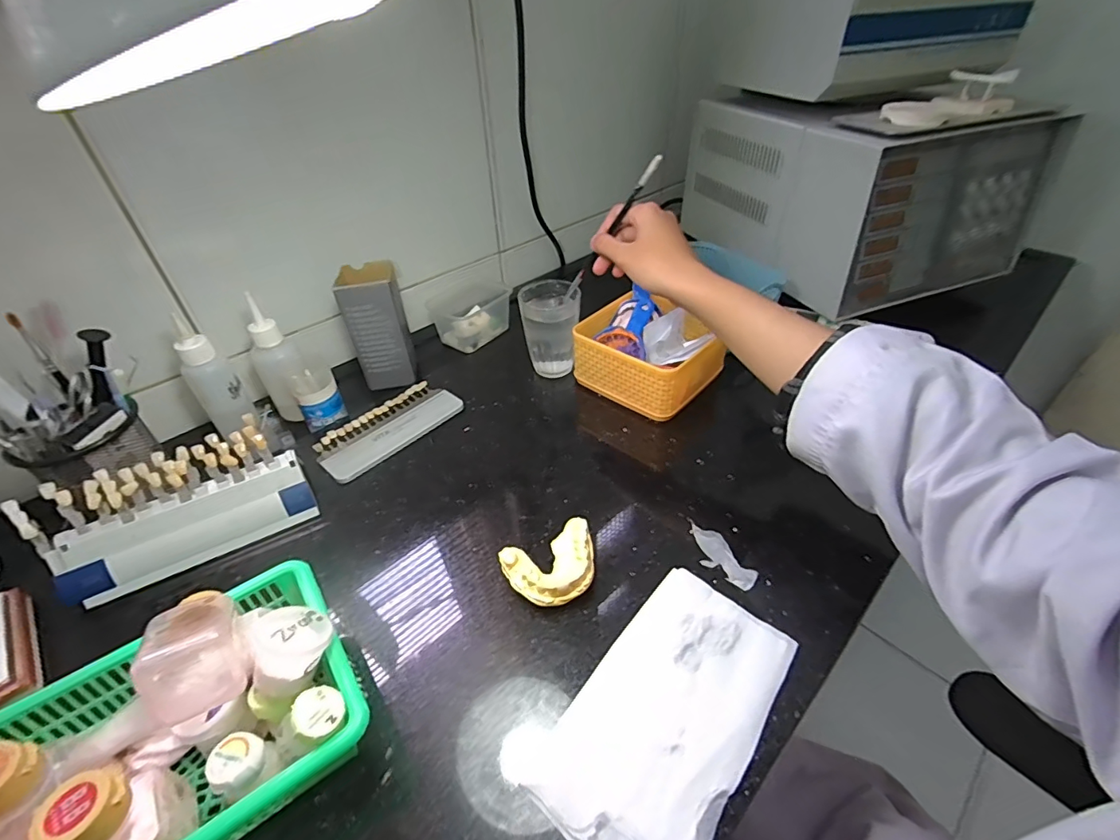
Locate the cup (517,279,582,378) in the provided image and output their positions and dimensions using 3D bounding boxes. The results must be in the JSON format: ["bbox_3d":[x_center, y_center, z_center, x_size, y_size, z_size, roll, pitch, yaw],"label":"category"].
[{"bbox_3d":[-0.010,-0.102,0.565,0.064,0.095,0.066,-2,41,2],"label":"cup"}]

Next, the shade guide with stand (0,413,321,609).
[{"bbox_3d":[-0.300,0.071,0.393,0.176,0.076,0.058,-23,45,-21],"label":"shade guide with stand"}]

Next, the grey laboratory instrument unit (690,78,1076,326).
[{"bbox_3d":[0.418,-0.344,0.711,0.317,0.199,0.343,-16,43,-14],"label":"grey laboratory instrument unit"}]

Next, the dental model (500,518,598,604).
[{"bbox_3d":[-0.003,0.110,0.366,0.070,0.024,0.052,-22,44,-20],"label":"dental model"}]

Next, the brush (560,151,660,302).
[{"bbox_3d":[0.044,-0.177,0.481,0.008,0.179,0.010,37,47,-4],"label":"brush"}]

